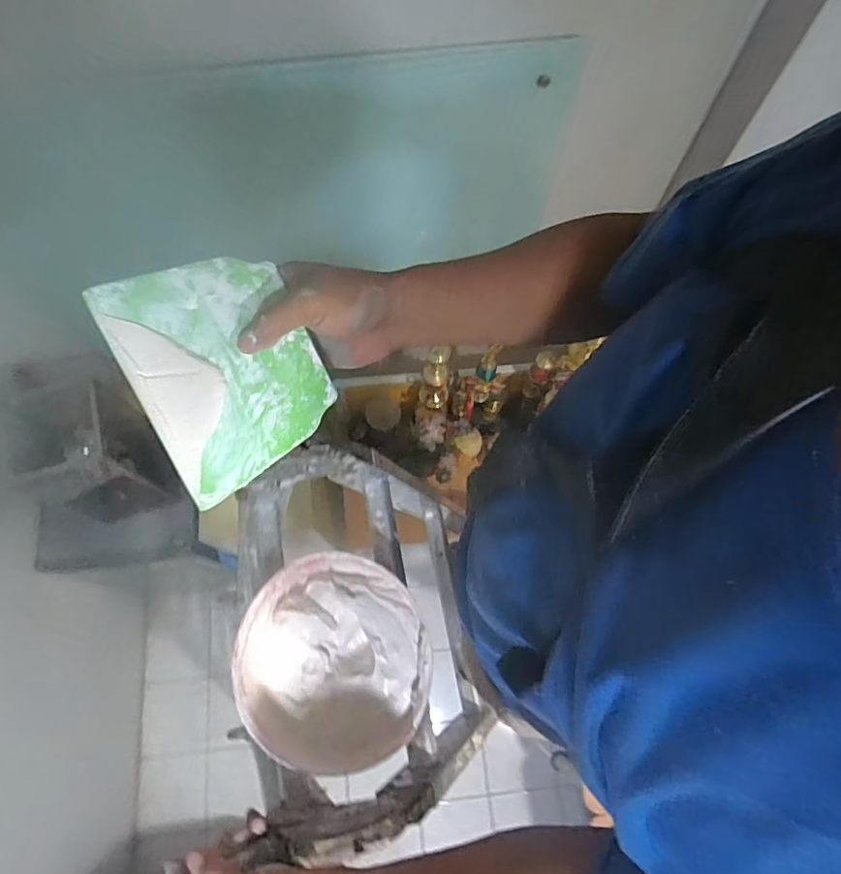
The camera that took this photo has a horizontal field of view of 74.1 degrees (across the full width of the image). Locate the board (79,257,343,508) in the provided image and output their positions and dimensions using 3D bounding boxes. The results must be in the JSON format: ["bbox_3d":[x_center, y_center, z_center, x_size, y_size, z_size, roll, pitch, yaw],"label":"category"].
[{"bbox_3d":[-0.141,-0.049,0.401,0.124,0.005,0.160,-26,99,-4],"label":"board"}]

